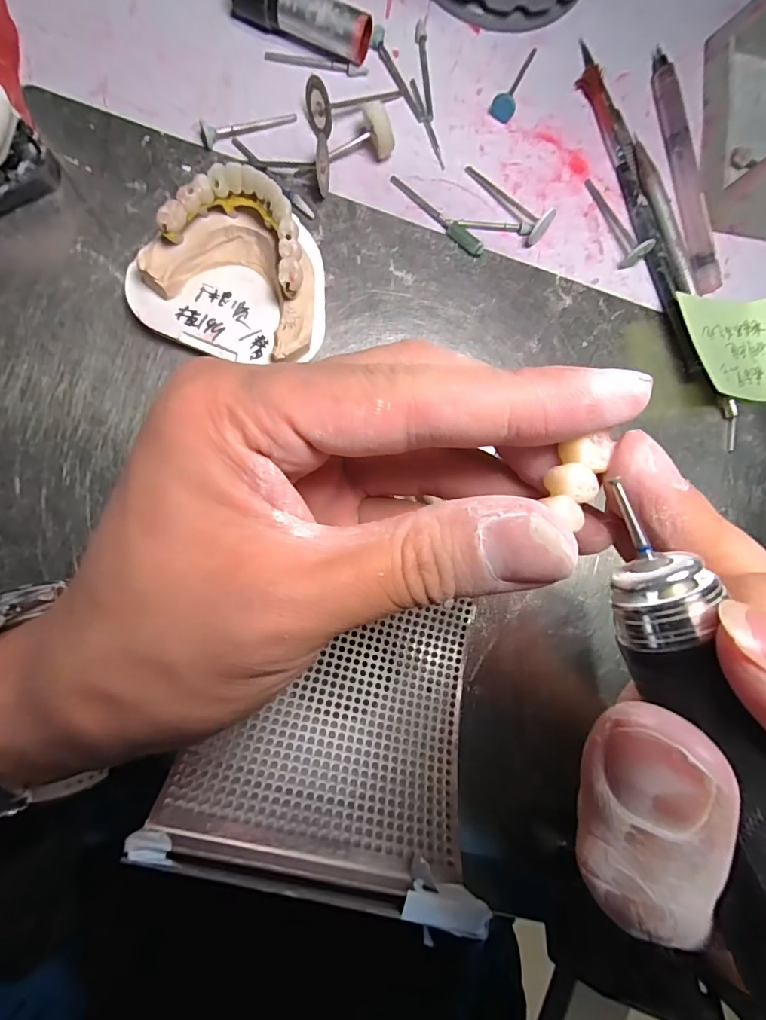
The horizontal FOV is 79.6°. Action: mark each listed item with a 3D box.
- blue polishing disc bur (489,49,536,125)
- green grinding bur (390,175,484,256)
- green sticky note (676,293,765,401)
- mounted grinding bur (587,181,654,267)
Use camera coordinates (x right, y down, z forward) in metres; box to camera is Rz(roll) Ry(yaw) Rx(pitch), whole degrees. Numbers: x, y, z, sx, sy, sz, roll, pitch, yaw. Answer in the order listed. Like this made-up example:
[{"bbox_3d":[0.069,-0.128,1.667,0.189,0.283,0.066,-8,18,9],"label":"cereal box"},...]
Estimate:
[{"bbox_3d":[0.064,-0.206,0.219,0.011,0.009,0.040,23,85,-5],"label":"blue polishing disc bur"},{"bbox_3d":[0.025,-0.137,0.212,0.053,0.006,0.007,40,84,-4],"label":"green grinding bur"},{"bbox_3d":[0.171,-0.078,0.219,0.067,0.022,0.050,-7,89,-7],"label":"green sticky note"},{"bbox_3d":[0.113,-0.141,0.220,0.011,0.013,0.046,-22,91,-7],"label":"mounted grinding bur"}]

